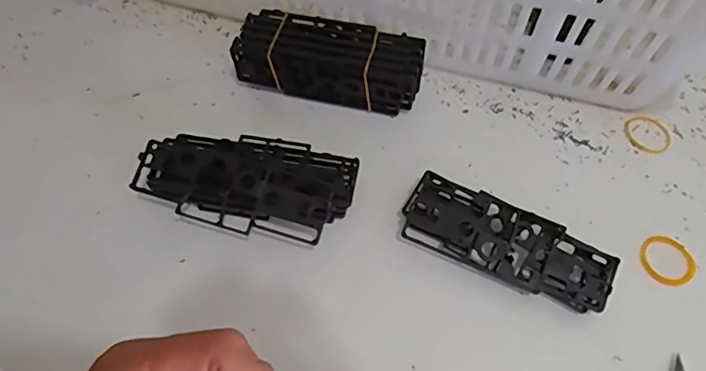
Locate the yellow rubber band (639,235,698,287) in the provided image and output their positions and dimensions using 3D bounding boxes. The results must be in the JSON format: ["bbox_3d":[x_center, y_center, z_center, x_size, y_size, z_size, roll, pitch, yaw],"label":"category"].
[{"bbox_3d":[0.194,0.046,0.329,0.034,0.004,0.032,-1,58,1],"label":"yellow rubber band"}]

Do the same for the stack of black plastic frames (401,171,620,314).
[{"bbox_3d":[0.093,0.034,0.326,0.123,0.021,0.045,22,61,14],"label":"stack of black plastic frames"}]

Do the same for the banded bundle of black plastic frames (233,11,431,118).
[{"bbox_3d":[-0.016,-0.089,0.389,0.130,0.046,0.044,11,59,8],"label":"banded bundle of black plastic frames"}]

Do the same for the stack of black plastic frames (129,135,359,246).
[{"bbox_3d":[-0.066,0.000,0.341,0.129,0.033,0.064,9,58,7],"label":"stack of black plastic frames"}]

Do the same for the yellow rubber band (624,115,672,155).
[{"bbox_3d":[0.209,-0.037,0.377,0.032,0.004,0.032,31,63,19],"label":"yellow rubber band"}]

